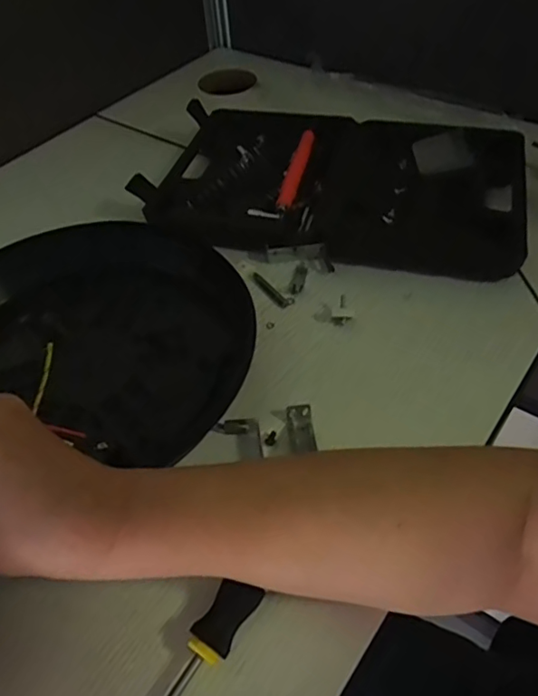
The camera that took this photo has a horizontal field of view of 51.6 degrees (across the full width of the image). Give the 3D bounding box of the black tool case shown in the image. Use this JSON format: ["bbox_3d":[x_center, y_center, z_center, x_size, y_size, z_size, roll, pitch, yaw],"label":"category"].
[{"bbox_3d":[0.064,-0.163,0.539,0.340,0.036,0.204,11,50,14],"label":"black tool case"}]

